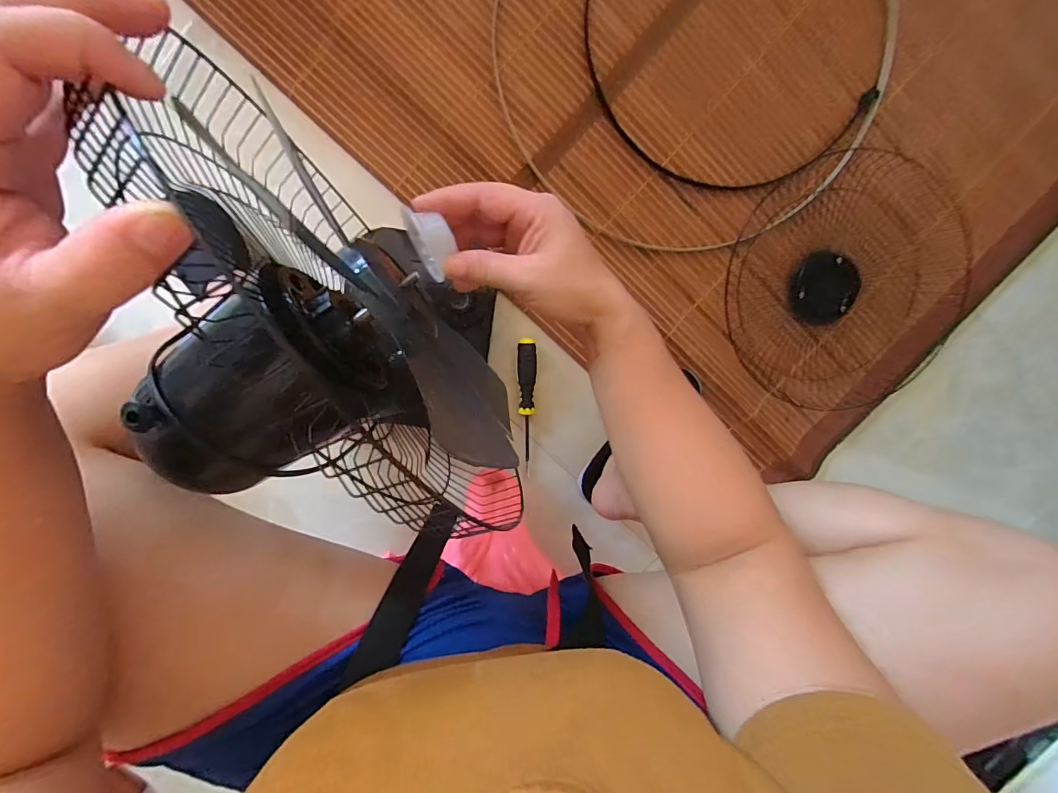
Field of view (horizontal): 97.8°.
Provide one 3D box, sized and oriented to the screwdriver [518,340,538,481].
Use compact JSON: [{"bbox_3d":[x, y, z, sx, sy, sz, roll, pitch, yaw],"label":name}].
[{"bbox_3d":[-0.003,0.017,0.671,0.026,0.022,0.199,-1,97,-4],"label":"screwdriver"}]

